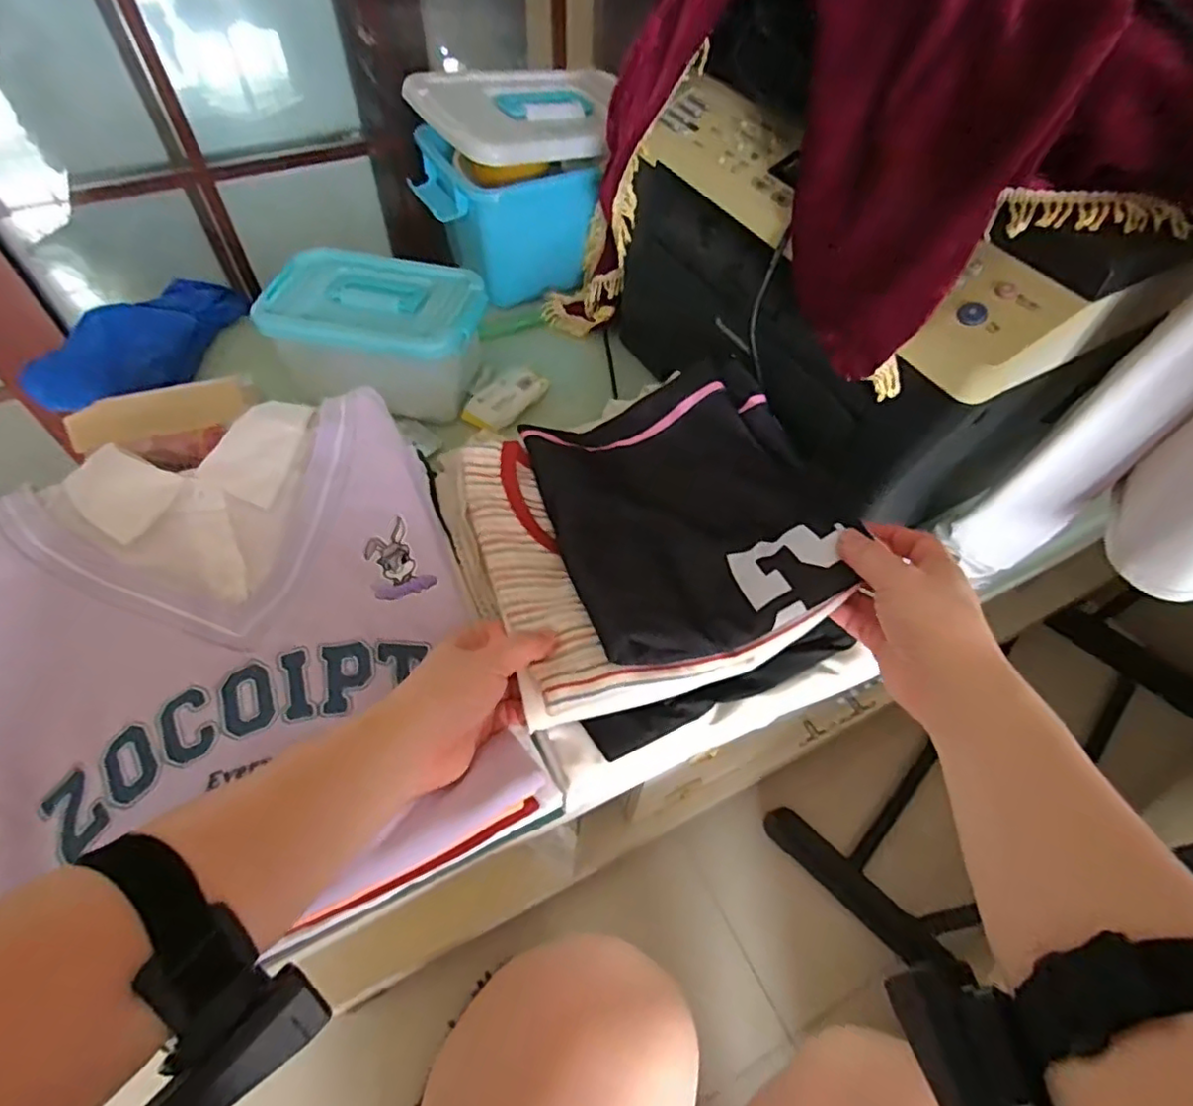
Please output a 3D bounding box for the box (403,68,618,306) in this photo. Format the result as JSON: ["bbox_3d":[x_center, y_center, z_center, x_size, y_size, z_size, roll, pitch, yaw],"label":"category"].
[{"bbox_3d":[-0.097,-0.424,0.731,0.197,0.173,0.182,-20,57,-15],"label":"box"}]

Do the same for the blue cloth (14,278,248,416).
[{"bbox_3d":[-0.480,-0.228,0.676,0.130,0.041,0.210,19,56,12],"label":"blue cloth"}]

